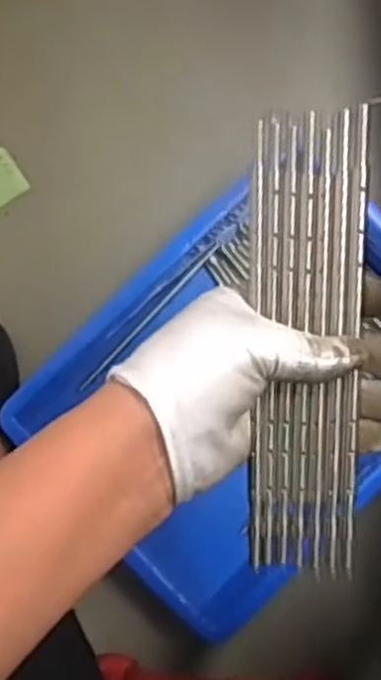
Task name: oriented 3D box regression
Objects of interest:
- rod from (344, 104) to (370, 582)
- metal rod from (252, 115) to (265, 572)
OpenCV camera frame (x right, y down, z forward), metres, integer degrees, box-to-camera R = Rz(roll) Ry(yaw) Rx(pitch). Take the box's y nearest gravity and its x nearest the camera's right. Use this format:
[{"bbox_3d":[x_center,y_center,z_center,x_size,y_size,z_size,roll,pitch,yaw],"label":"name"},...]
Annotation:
[{"bbox_3d":[0.077,0.007,0.370,0.006,0.004,0.222,0,100,-1],"label":"rod"},{"bbox_3d":[0.032,0.009,0.367,0.005,0.005,0.209,-1,103,-1],"label":"metal rod"}]

